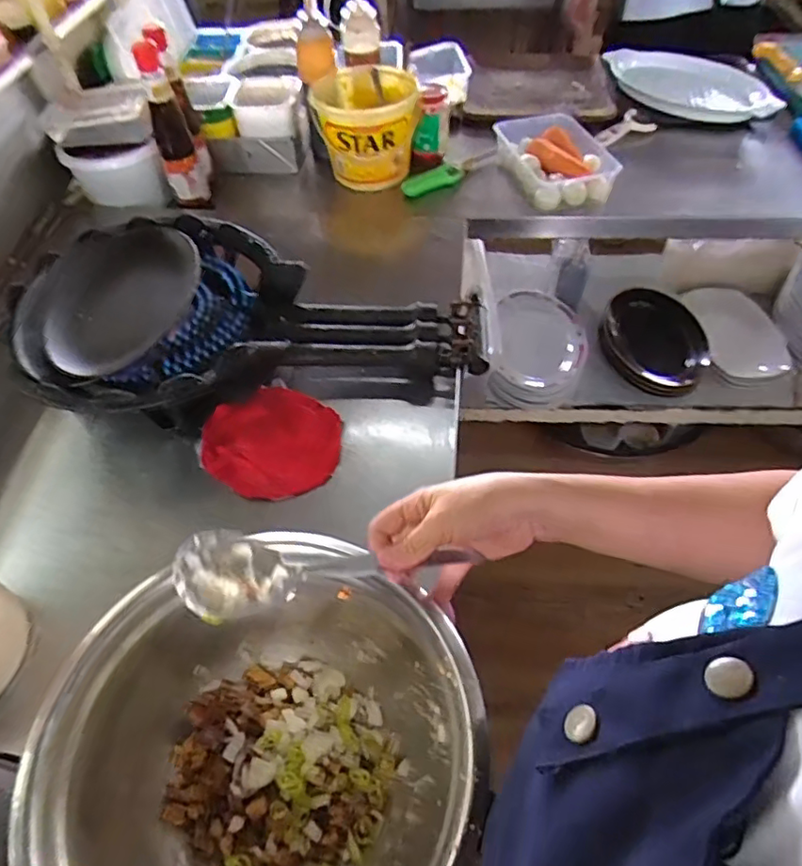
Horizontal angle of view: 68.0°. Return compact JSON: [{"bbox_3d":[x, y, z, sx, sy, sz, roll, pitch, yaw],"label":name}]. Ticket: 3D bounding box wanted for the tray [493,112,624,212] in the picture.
[{"bbox_3d":[0.273,-0.482,1.057,0.165,0.066,0.215,-11,52,-7],"label":"tray"}]

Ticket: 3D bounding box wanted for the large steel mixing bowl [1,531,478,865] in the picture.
[{"bbox_3d":[-0.092,0.238,0.427,0.267,0.127,0.275,-1,52,1],"label":"large steel mixing bowl"}]

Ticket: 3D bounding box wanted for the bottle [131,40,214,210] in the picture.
[{"bbox_3d":[-0.362,-0.481,0.955,0.069,0.238,0.059,-15,53,-10],"label":"bottle"}]

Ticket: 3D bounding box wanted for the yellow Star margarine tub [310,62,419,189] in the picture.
[{"bbox_3d":[-0.060,-0.538,1.052,0.180,0.133,0.184,1,52,2],"label":"yellow Star margarine tub"}]

